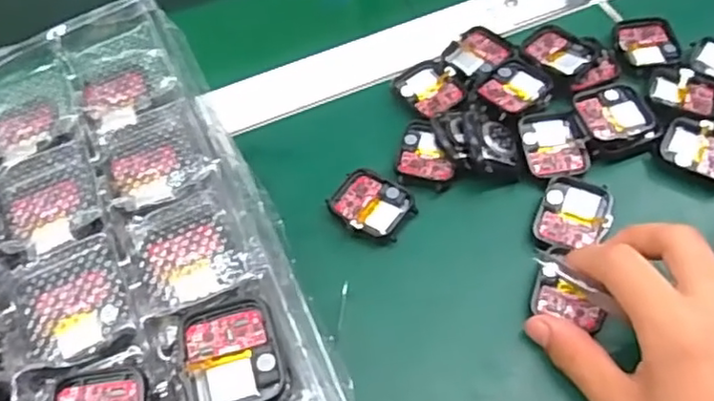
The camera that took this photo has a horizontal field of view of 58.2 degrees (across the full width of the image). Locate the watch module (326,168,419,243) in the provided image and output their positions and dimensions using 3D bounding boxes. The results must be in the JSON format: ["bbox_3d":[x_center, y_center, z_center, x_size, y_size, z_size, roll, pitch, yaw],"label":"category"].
[{"bbox_3d":[0.008,0.002,0.371,0.045,0.007,0.039,28,64,20],"label":"watch module"}]

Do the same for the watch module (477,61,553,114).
[{"bbox_3d":[0.099,-0.069,0.402,0.039,0.012,0.037,38,68,24],"label":"watch module"}]

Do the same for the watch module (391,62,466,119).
[{"bbox_3d":[0.048,-0.074,0.413,0.042,0.007,0.044,-37,62,-18],"label":"watch module"}]

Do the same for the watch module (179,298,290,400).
[{"bbox_3d":[-0.048,0.059,0.249,0.037,0.007,0.042,-17,58,-7],"label":"watch module"}]

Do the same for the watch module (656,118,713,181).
[{"bbox_3d":[0.203,-0.030,0.381,0.044,0.012,0.035,21,62,16],"label":"watch module"}]

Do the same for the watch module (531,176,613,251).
[{"bbox_3d":[0.120,0.008,0.356,0.038,0.014,0.045,15,60,13],"label":"watch module"}]

